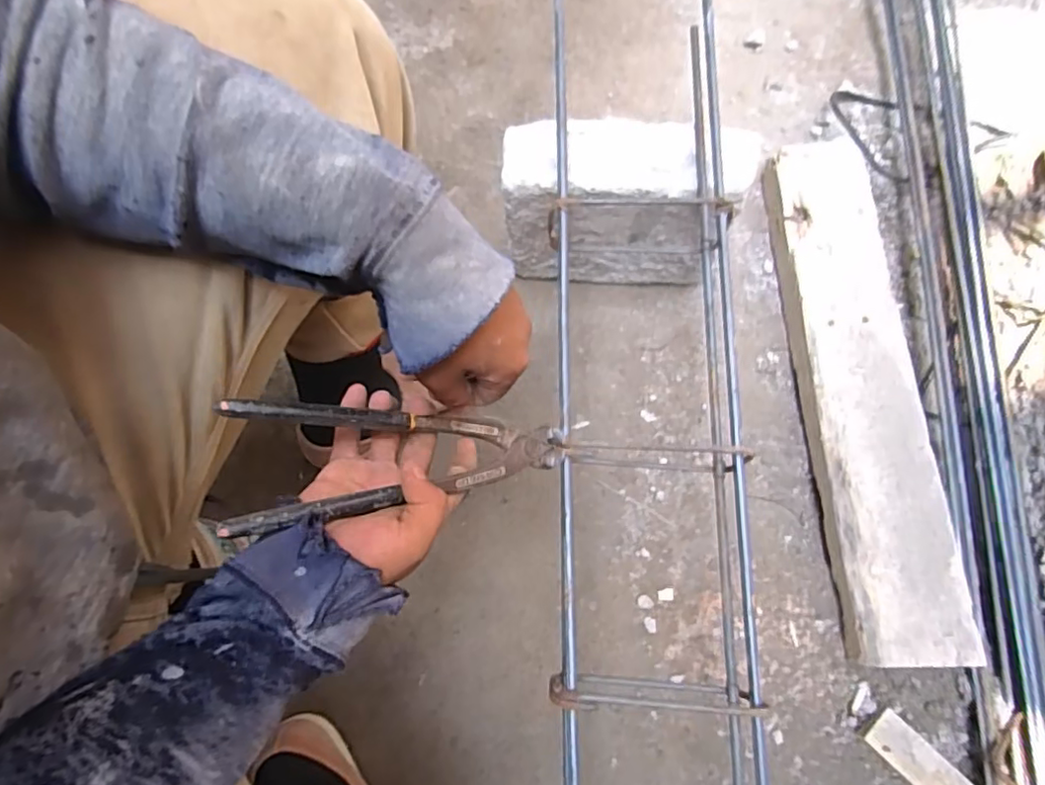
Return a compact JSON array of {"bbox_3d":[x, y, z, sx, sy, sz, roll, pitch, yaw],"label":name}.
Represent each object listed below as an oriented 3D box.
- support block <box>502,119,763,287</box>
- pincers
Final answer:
[{"bbox_3d":[0.097,-0.193,0.650,0.226,0.222,0.082,4,76,1],"label":"support block"},{"bbox_3d":[-0.066,0.041,0.374,0.218,0.017,0.068,0,73,-33],"label":"pincers"}]

